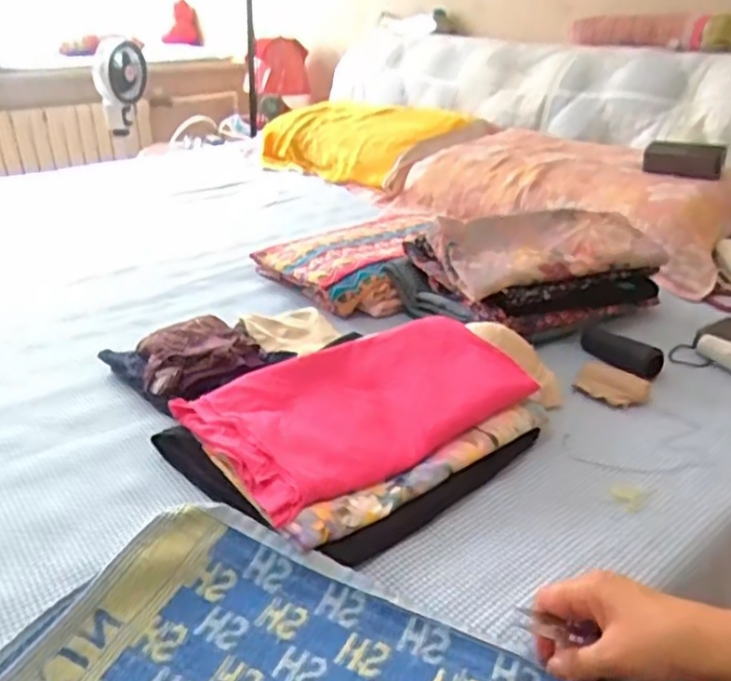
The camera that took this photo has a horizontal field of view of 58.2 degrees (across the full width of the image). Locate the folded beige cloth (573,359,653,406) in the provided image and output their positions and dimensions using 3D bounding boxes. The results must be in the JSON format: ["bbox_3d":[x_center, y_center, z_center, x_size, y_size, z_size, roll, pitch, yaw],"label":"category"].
[{"bbox_3d":[0.292,0.052,0.781,0.082,0.024,0.046,20,33,33],"label":"folded beige cloth"}]

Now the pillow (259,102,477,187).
[{"bbox_3d":[-0.028,-0.537,1.735,0.592,0.159,0.298,28,39,36],"label":"pillow"}]

